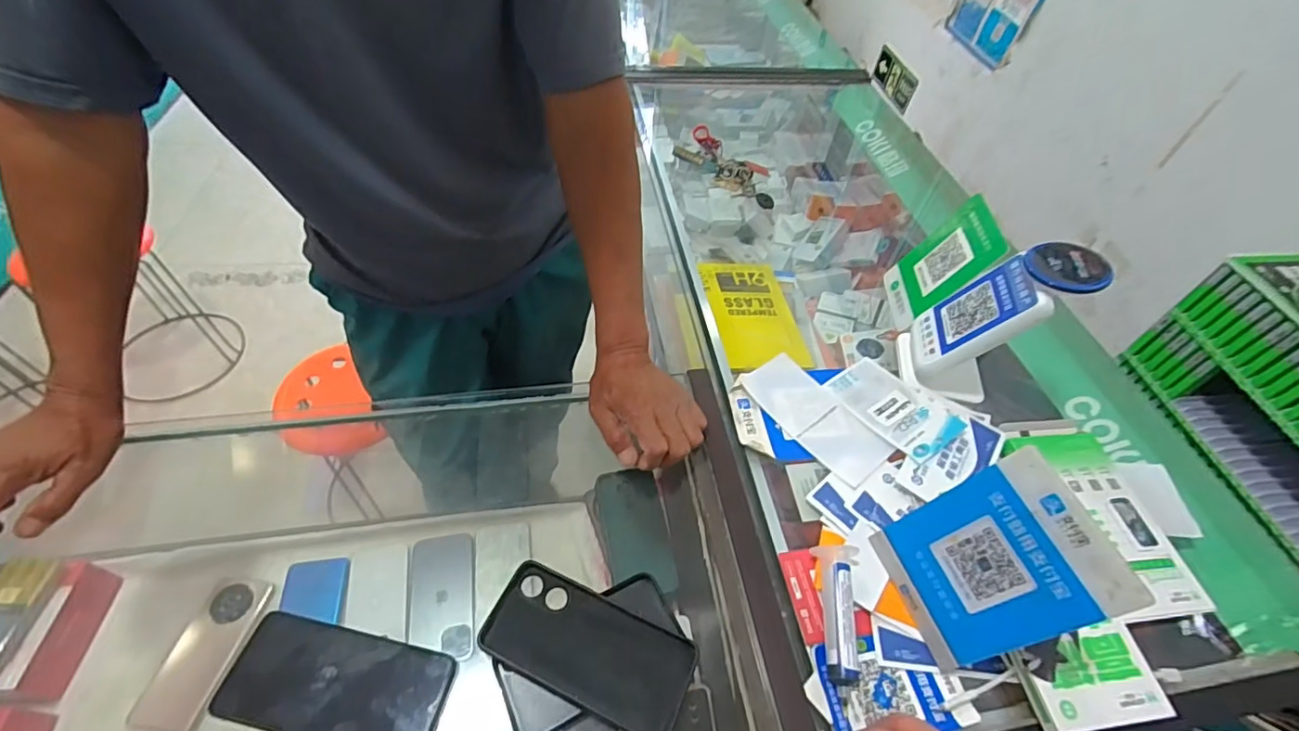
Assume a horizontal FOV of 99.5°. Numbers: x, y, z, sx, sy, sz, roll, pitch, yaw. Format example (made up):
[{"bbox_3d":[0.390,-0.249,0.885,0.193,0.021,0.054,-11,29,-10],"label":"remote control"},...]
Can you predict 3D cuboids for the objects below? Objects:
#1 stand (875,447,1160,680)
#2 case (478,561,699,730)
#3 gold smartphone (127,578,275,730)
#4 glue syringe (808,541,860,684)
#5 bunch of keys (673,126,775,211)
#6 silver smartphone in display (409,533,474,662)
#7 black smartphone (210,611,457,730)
[{"bbox_3d":[0.272,0.157,0.442,0.013,0.174,0.120,2,51,-32],"label":"stand"},{"bbox_3d":[-0.049,0.225,0.442,0.164,0.010,0.080,22,53,12],"label":"case"},{"bbox_3d":[-0.532,0.338,0.656,0.078,0.017,0.165,11,51,3],"label":"gold smartphone"},{"bbox_3d":[0.164,0.211,0.476,0.031,0.019,0.109,9,51,1],"label":"glue syringe"},{"bbox_3d":[0.137,-0.327,0.924,0.203,0.038,0.078,36,57,21],"label":"bunch of keys"},{"bbox_3d":[-0.271,0.300,0.720,0.078,0.007,0.156,-6,53,-11],"label":"silver smartphone in display"},{"bbox_3d":[-0.237,0.242,0.417,0.163,0.010,0.074,12,51,4],"label":"black smartphone"}]

